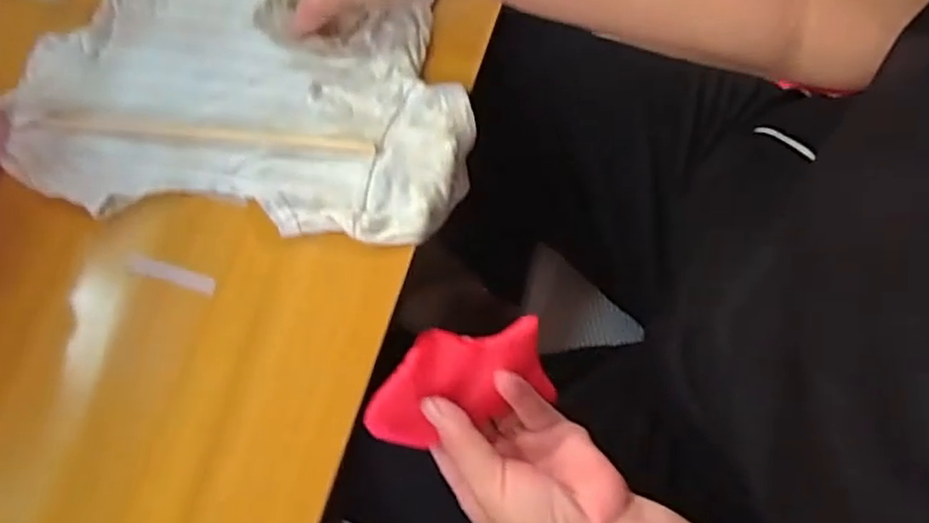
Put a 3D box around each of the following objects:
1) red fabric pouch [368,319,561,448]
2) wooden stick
[{"bbox_3d":[-0.004,0.065,0.374,0.102,0.006,0.055,-15,94,-8],"label":"red fabric pouch"},{"bbox_3d":[-0.170,-0.085,0.453,0.221,0.004,0.009,5,74,3],"label":"wooden stick"}]

